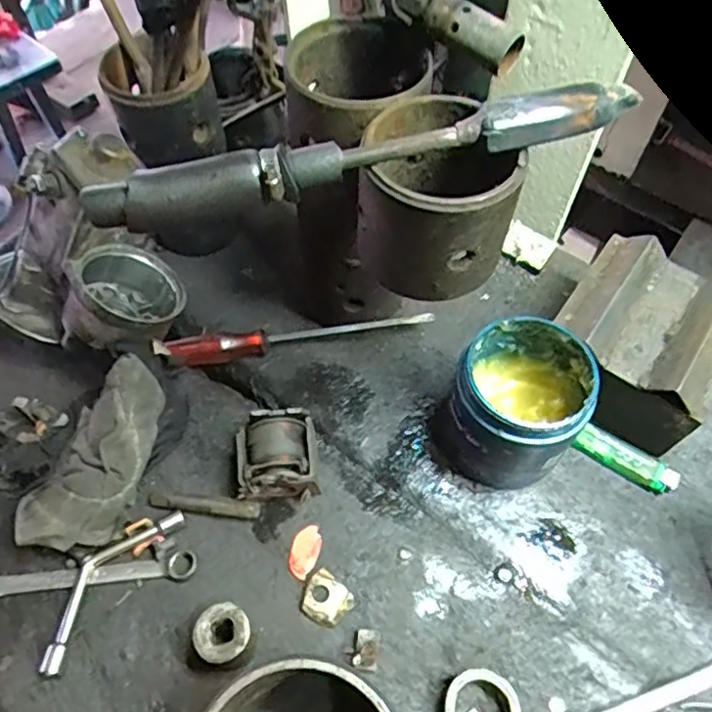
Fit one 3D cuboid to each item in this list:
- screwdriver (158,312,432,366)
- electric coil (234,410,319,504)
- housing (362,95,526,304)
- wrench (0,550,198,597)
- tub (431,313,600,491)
[{"bbox_3d":[-0.046,-0.015,0.520,0.218,0.023,0.023,-8,58,-2],"label":"screwdriver"},{"bbox_3d":[-0.058,0.075,0.457,0.058,0.046,0.060,-7,58,-2],"label":"electric coil"},{"bbox_3d":[0.049,-0.091,0.354,0.083,0.093,0.086,0,58,0],"label":"housing"},{"bbox_3d":[-0.197,0.157,0.436,0.166,0.007,0.023,-8,58,-2],"label":"wrench"},{"bbox_3d":[0.113,0.035,0.441,0.090,0.100,0.095,-1,58,2],"label":"tub"}]

